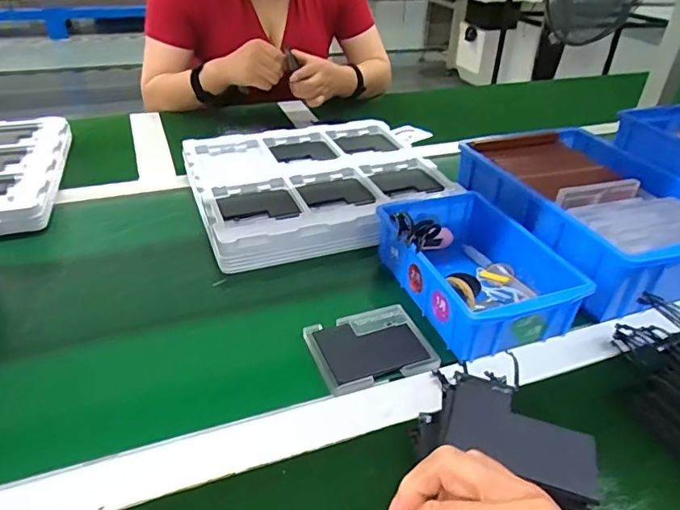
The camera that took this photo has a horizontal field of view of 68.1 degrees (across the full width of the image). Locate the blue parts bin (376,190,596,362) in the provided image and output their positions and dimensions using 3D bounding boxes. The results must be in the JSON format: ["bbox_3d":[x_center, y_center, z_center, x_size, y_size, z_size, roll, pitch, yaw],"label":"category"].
[{"bbox_3d":[0.133,0.010,0.515,0.135,0.061,0.197,-12,37,-20],"label":"blue parts bin"}]

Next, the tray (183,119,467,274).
[{"bbox_3d":[-0.021,-0.097,0.691,0.345,0.051,0.302,-9,39,-18],"label":"tray"}]

